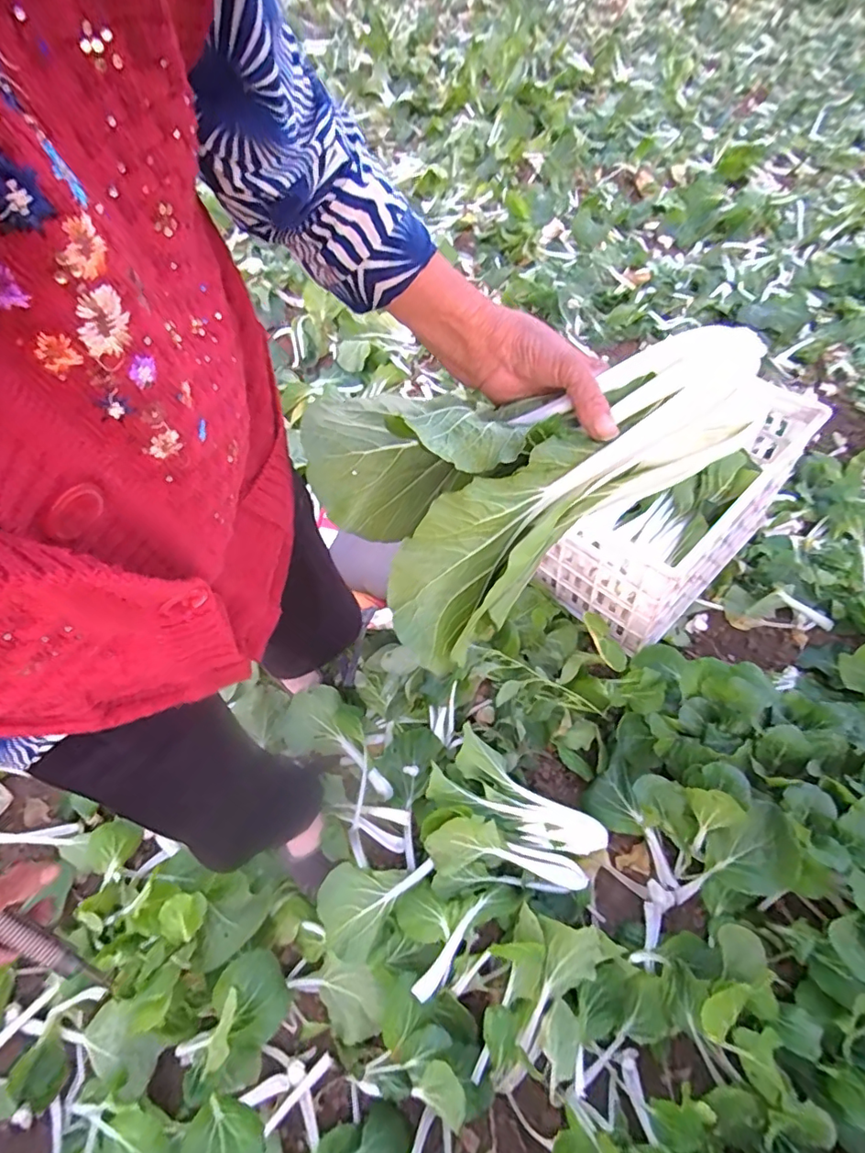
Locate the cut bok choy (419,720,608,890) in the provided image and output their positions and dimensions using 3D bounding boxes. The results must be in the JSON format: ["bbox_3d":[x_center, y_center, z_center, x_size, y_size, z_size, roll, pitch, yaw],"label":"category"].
[{"bbox_3d":[0.110,0.395,0.864,0.278,0.086,0.199,34,66,17],"label":"cut bok choy"}]

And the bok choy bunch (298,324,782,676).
[{"bbox_3d":[0.055,-0.101,0.409,0.272,0.131,0.198,-30,57,-16],"label":"bok choy bunch"}]

